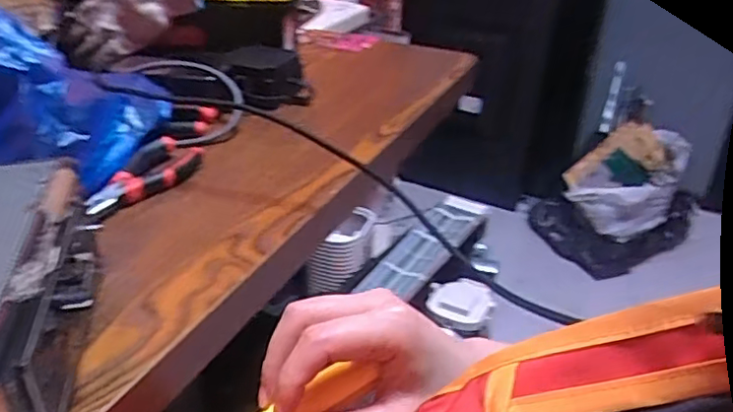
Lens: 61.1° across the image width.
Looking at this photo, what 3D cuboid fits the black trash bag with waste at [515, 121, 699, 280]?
[{"bbox_3d":[0.645,-0.024,1.576,0.367,0.301,0.252,-6,32,-10],"label":"black trash bag with waste"}]

